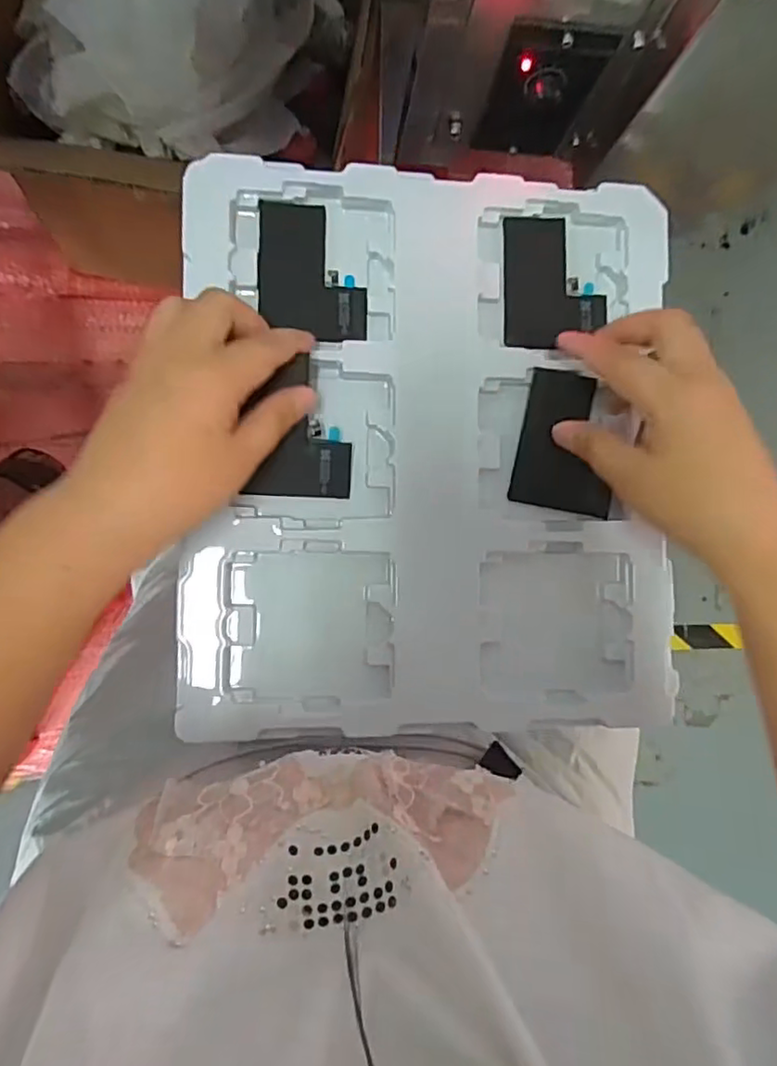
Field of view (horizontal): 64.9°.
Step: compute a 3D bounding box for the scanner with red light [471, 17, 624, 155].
[{"bbox_3d":[0.090,-0.257,0.364,0.060,0.092,0.017,3,88,-7],"label":"scanner with red light"}]

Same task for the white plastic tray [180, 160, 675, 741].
[{"bbox_3d":[0.028,-0.047,0.346,0.270,0.017,0.309,0,88,-7],"label":"white plastic tray"}]

